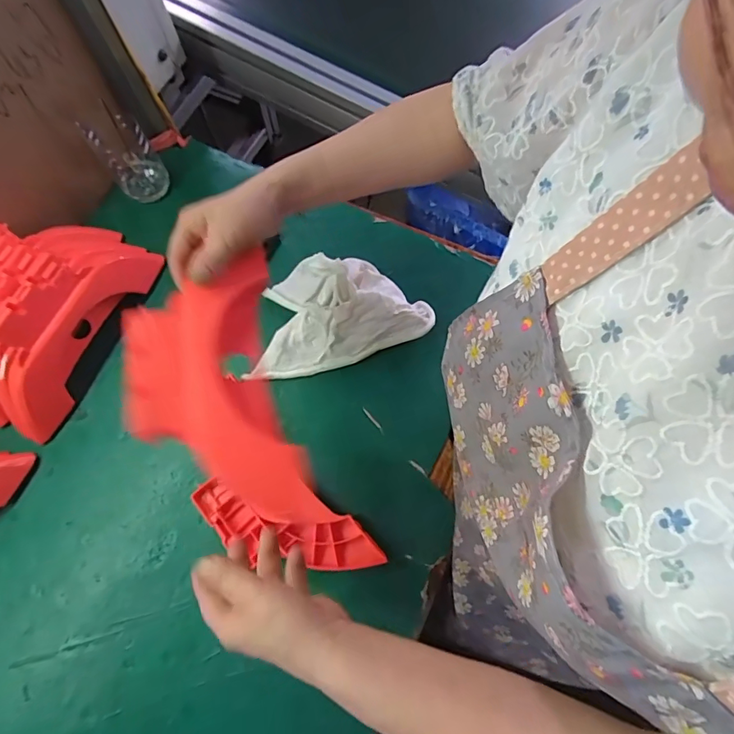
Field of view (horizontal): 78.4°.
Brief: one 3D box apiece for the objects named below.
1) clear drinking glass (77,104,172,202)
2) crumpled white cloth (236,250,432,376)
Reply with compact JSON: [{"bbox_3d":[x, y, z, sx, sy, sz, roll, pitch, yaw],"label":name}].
[{"bbox_3d":[-0.301,-0.268,0.566,0.062,0.109,0.061,-34,74,-9],"label":"clear drinking glass"},{"bbox_3d":[-0.035,-0.073,0.518,0.206,0.059,0.131,-9,71,-1],"label":"crumpled white cloth"}]

